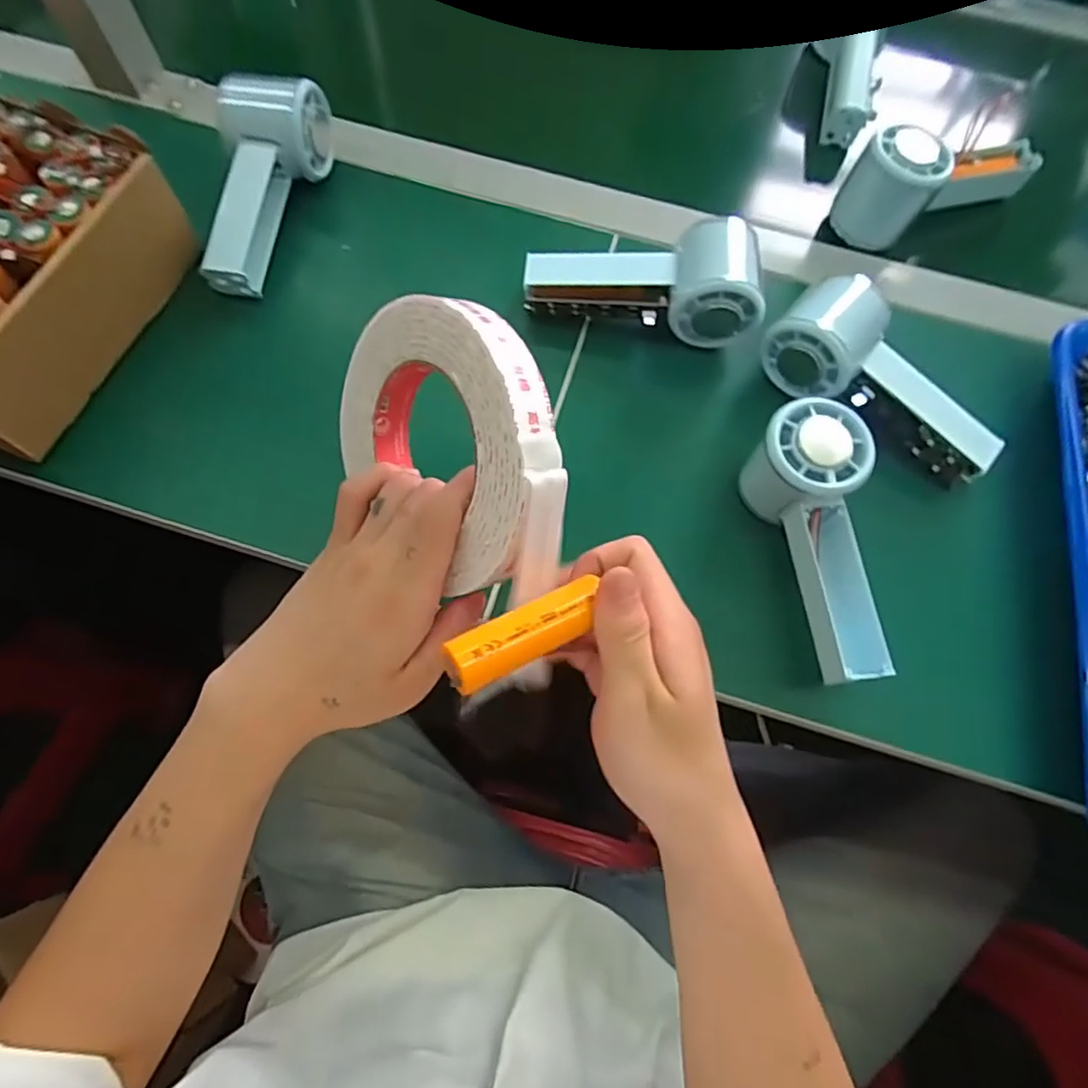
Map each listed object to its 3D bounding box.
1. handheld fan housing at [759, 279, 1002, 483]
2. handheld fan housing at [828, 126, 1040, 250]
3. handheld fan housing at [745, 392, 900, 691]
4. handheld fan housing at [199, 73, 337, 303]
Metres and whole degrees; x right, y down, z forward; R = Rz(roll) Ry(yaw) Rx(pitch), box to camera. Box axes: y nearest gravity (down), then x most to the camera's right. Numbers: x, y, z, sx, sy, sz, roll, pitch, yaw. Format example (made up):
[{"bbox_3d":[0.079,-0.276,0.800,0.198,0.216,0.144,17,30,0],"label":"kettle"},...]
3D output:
[{"bbox_3d":[0.216,-0.104,0.389,0.152,0.046,0.073,38,72,0],"label":"handheld fan housing"},{"bbox_3d":[0.282,-0.265,0.436,0.133,0.065,0.049,-22,73,-9],"label":"handheld fan housing"},{"bbox_3d":[0.151,-0.002,0.350,0.057,0.063,0.147,-8,84,-3],"label":"handheld fan housing"},{"bbox_3d":[-0.196,-0.244,0.420,0.057,0.057,0.154,15,83,6],"label":"handheld fan housing"}]

